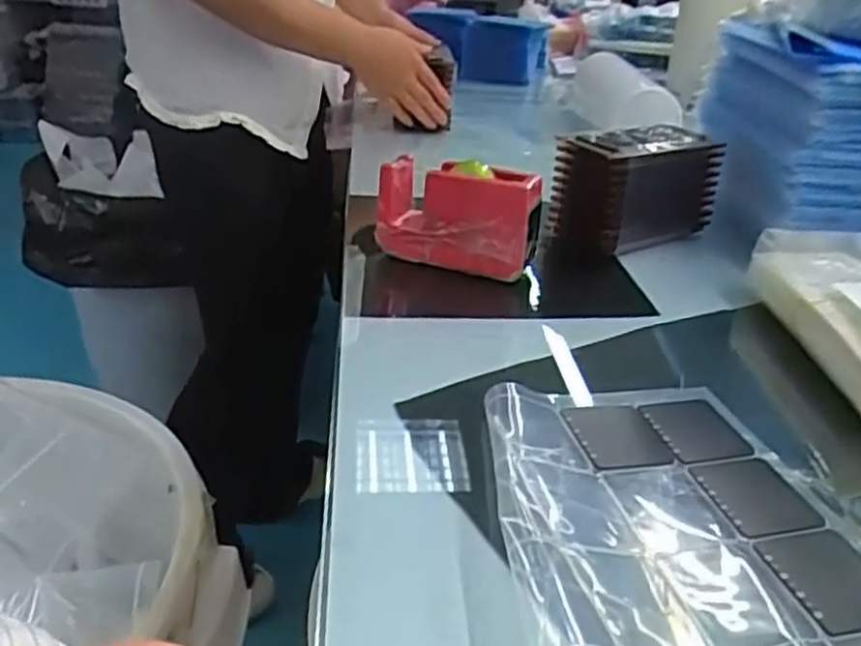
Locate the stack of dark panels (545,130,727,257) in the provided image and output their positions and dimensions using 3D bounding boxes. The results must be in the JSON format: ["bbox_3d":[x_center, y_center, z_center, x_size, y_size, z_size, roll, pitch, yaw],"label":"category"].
[{"bbox_3d":[0.196,-0.133,0.723,0.134,0.099,0.098,-17,34,-34],"label":"stack of dark panels"}]

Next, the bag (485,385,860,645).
[{"bbox_3d":[0.117,0.095,0.387,0.179,0.017,0.194,3,30,-14],"label":"bag"}]

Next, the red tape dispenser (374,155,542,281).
[{"bbox_3d":[0.023,-0.091,0.641,0.138,0.081,0.053,12,29,15],"label":"red tape dispenser"}]

